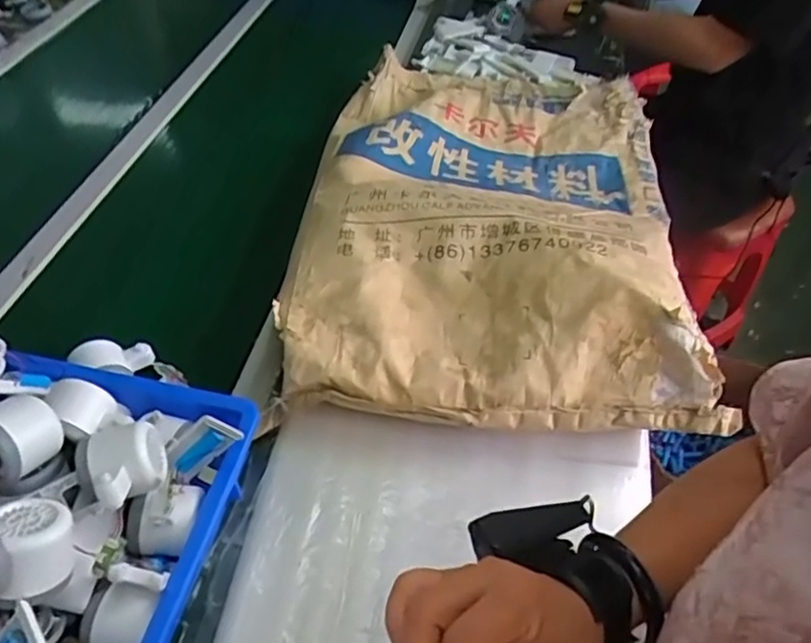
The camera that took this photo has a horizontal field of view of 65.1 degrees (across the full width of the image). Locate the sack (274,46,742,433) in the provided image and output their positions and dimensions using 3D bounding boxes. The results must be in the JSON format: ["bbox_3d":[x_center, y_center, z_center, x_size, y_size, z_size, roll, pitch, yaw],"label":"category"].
[{"bbox_3d":[0.122,-0.179,0.842,0.455,0.114,0.702,7,49,3],"label":"sack"}]

